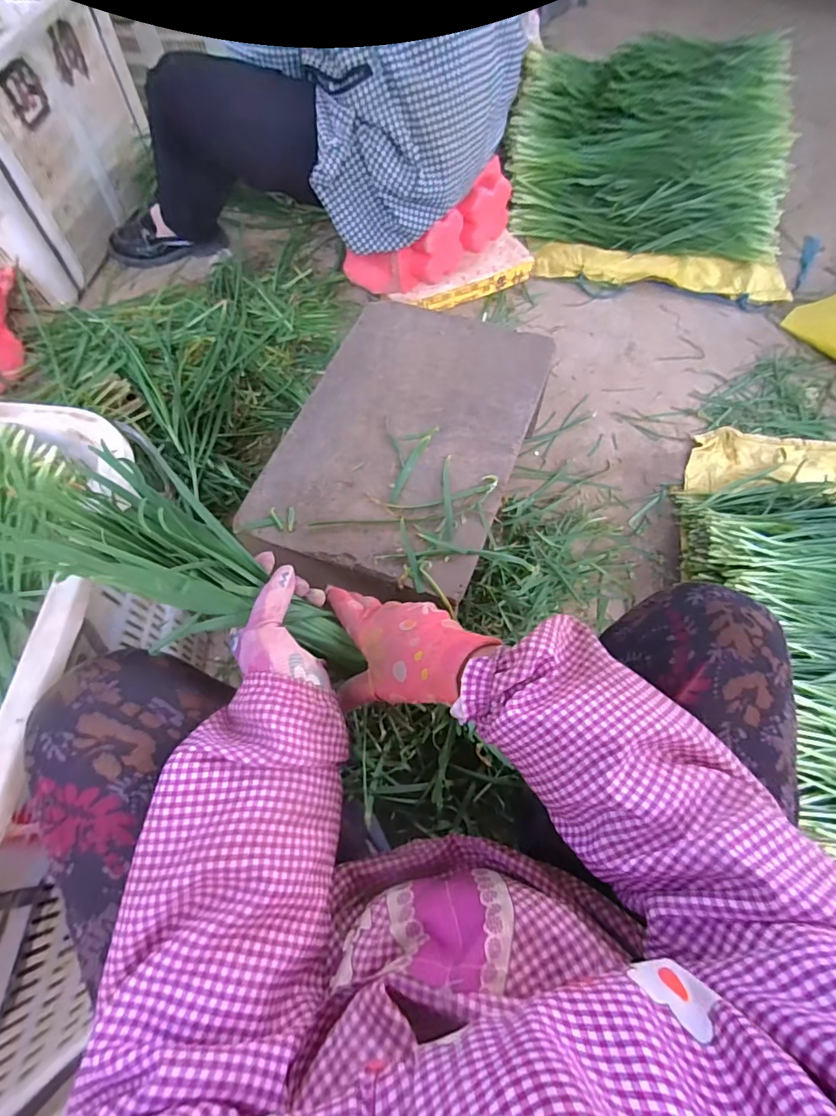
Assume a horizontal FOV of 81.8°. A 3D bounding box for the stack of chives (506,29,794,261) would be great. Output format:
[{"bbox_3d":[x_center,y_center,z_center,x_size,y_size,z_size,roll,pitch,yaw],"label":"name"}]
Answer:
[{"bbox_3d":[0.528,-1.008,1.129,0.603,0.200,0.636,6,65,2],"label":"stack of chives"}]

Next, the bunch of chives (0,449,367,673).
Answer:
[{"bbox_3d":[-0.160,0.015,0.386,0.259,0.048,0.099,31,68,-19],"label":"bunch of chives"}]

